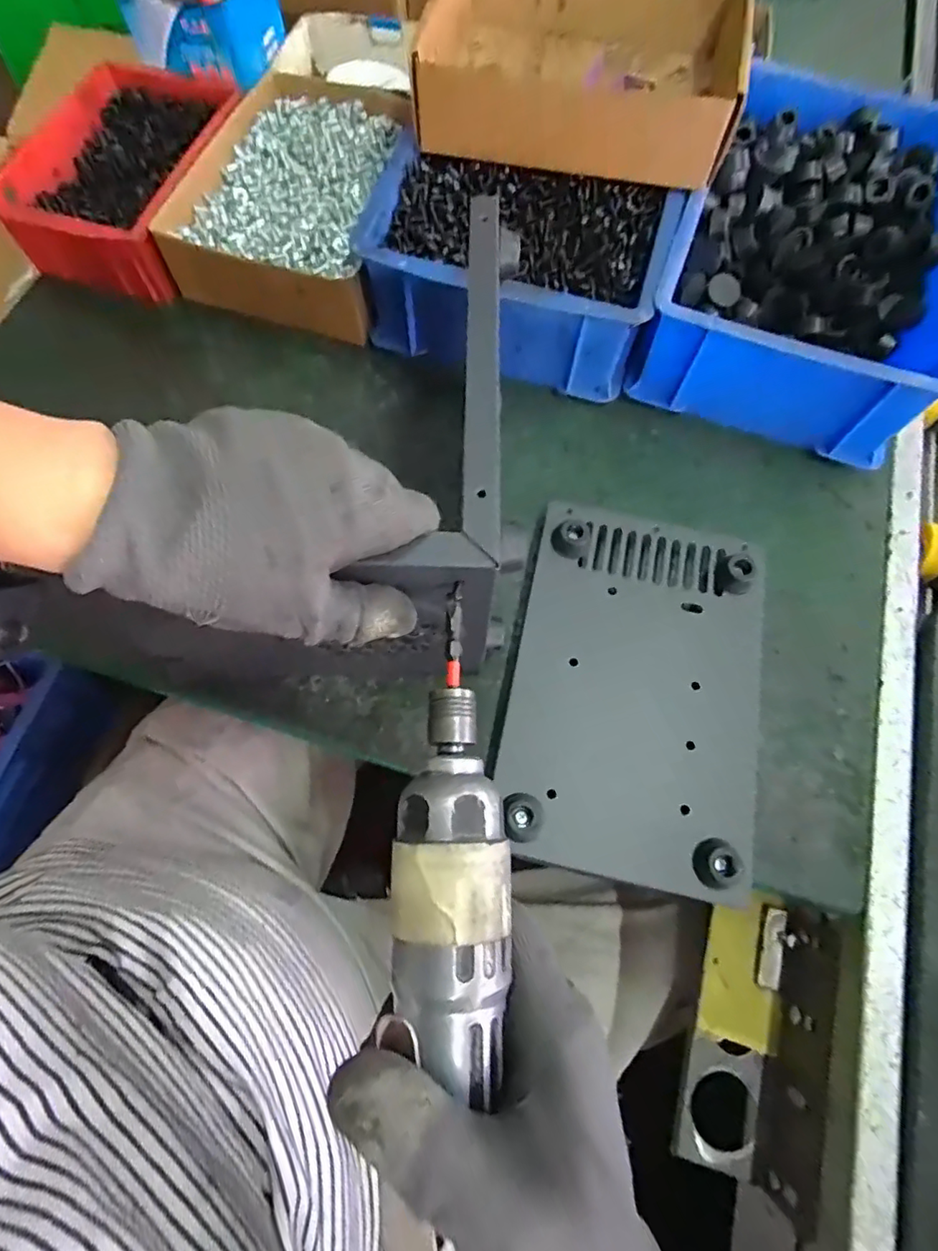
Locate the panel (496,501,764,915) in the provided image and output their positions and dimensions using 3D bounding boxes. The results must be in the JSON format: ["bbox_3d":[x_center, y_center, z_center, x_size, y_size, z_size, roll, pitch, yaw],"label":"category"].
[{"bbox_3d":[0.104,0.037,0.354,0.152,0.030,0.226,8,70,2],"label":"panel"}]

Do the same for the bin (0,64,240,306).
[{"bbox_3d":[-0.277,-0.368,0.468,0.139,0.057,0.201,11,70,3],"label":"bin"}]

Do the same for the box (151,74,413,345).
[{"bbox_3d":[-0.137,-0.347,0.455,0.163,0.072,0.240,7,70,2],"label":"box"}]

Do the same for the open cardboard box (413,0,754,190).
[{"bbox_3d":[0.085,-0.422,0.424,0.223,0.059,0.181,8,70,2],"label":"open cardboard box"}]

